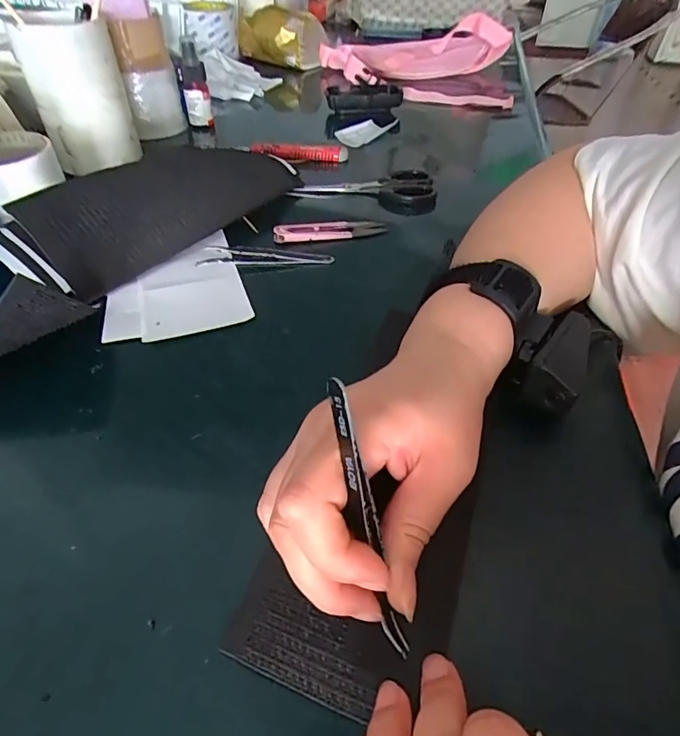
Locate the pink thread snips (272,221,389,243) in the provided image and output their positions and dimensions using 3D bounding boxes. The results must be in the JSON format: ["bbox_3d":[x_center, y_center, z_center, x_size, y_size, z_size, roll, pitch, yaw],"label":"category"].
[{"bbox_3d":[-0.009,-0.126,0.418,0.103,0.010,0.020,-9,47,-11],"label":"pink thread snips"}]

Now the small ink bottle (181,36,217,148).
[{"bbox_3d":[-0.185,-0.353,0.591,0.034,0.117,0.026,-8,46,-10],"label":"small ink bottle"}]

